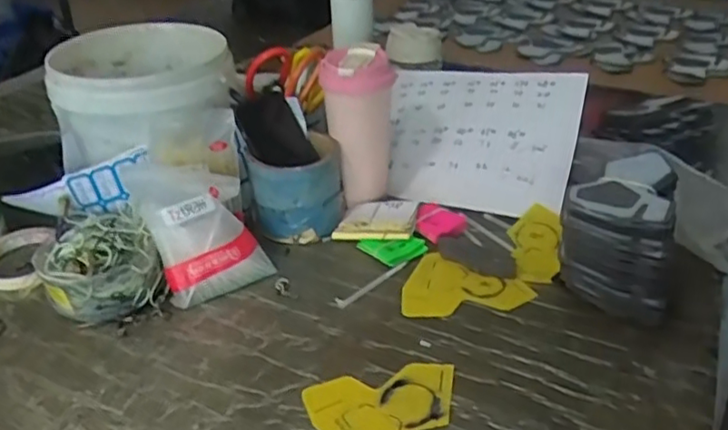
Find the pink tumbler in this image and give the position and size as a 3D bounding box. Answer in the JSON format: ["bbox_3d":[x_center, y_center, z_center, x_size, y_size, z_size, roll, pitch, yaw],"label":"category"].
[{"bbox_3d":[-0.006,-0.106,0.776,0.085,0.181,0.069,-3,32,-2],"label":"pink tumbler"}]

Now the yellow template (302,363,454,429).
[{"bbox_3d":[0.022,0.169,0.541,0.128,0.005,0.098,-9,32,-11],"label":"yellow template"}]

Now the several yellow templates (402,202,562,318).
[{"bbox_3d":[0.139,0.060,0.695,0.215,0.016,0.105,-20,44,-17],"label":"several yellow templates"}]

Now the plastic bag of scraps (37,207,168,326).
[{"bbox_3d":[-0.284,0.053,0.680,0.107,0.081,0.126,-21,36,-28],"label":"plastic bag of scraps"}]

